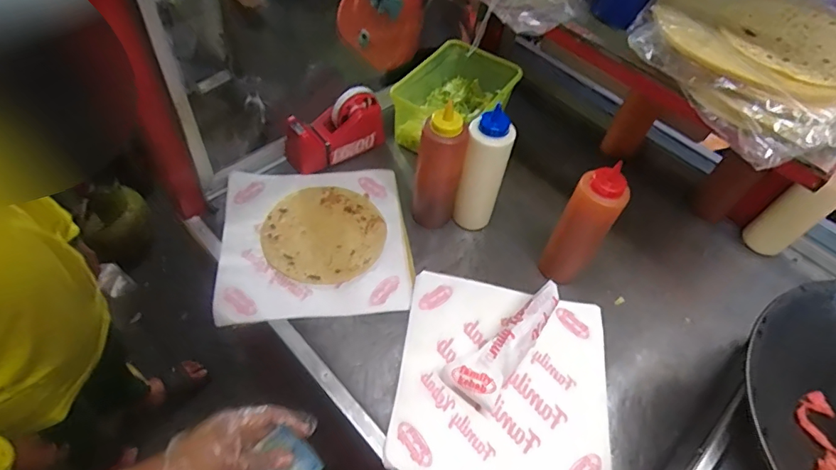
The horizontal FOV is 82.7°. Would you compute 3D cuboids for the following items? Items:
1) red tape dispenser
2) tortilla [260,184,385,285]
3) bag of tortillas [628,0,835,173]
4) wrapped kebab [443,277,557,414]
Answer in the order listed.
[{"bbox_3d":[-0.132,-0.170,0.758,0.161,0.085,0.065,-25,61,-23],"label":"red tape dispenser"},{"bbox_3d":[-0.136,-0.006,0.688,0.167,0.009,0.169,3,52,-3],"label":"tortilla"},{"bbox_3d":[0.369,-0.190,0.499,0.269,0.047,0.241,-33,66,-27],"label":"bag of tortillas"},{"bbox_3d":[0.119,0.132,0.592,0.188,0.037,0.065,-37,66,-28],"label":"wrapped kebab"}]

